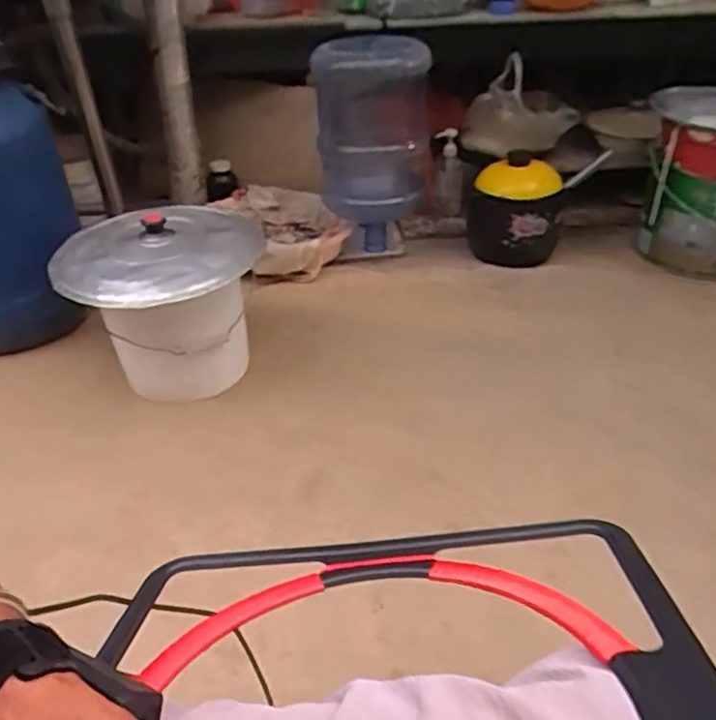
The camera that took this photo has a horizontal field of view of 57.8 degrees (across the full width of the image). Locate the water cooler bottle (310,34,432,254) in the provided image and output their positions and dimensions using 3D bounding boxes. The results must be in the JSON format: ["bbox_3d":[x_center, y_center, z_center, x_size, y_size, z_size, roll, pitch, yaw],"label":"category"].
[{"bbox_3d":[0.033,-0.518,1.545,0.264,0.416,0.268,3,39,2],"label":"water cooler bottle"}]

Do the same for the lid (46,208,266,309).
[{"bbox_3d":[-0.339,-0.193,1.103,0.350,0.043,0.304,-7,40,-11],"label":"lid"}]

